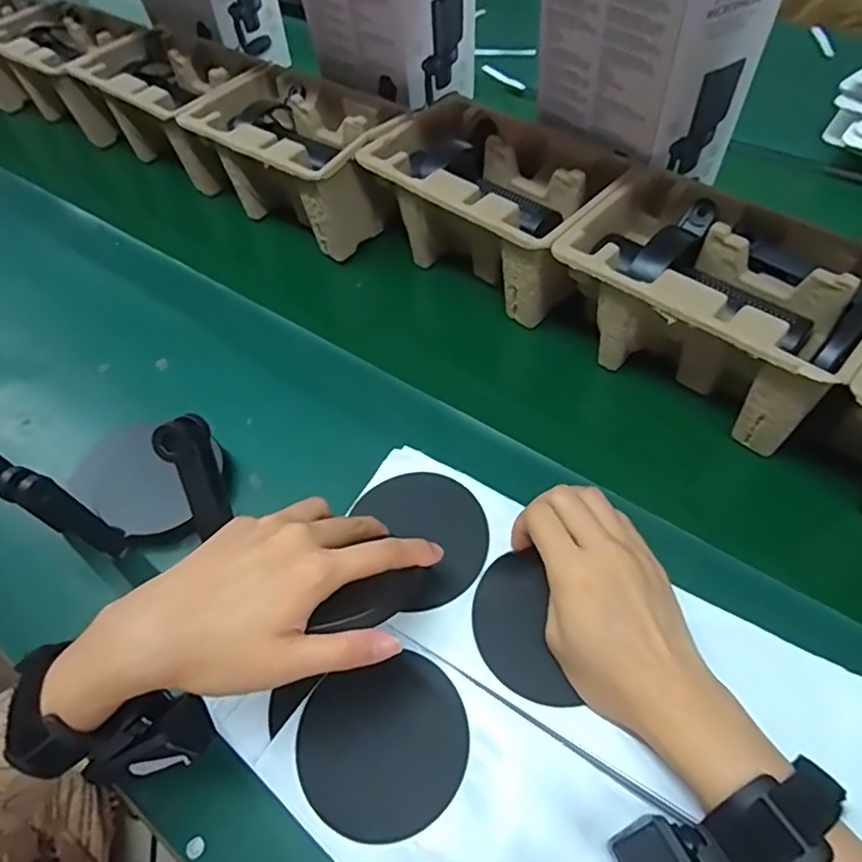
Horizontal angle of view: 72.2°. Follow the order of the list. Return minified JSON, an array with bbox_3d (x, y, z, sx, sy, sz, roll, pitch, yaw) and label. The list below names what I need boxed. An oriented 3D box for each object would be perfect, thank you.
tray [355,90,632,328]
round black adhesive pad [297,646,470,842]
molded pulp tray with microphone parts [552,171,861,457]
[{"bbox_3d":[0.057,-0.218,0.578,0.227,0.099,0.138,36,65,25],"label":"tray"},{"bbox_3d":[-0.026,0.175,0.329,0.091,0.004,0.084,-2,56,3],"label":"round black adhesive pad"},{"bbox_3d":[0.226,-0.103,0.479,0.230,0.097,0.147,38,66,26],"label":"molded pulp tray with microphone parts"}]

